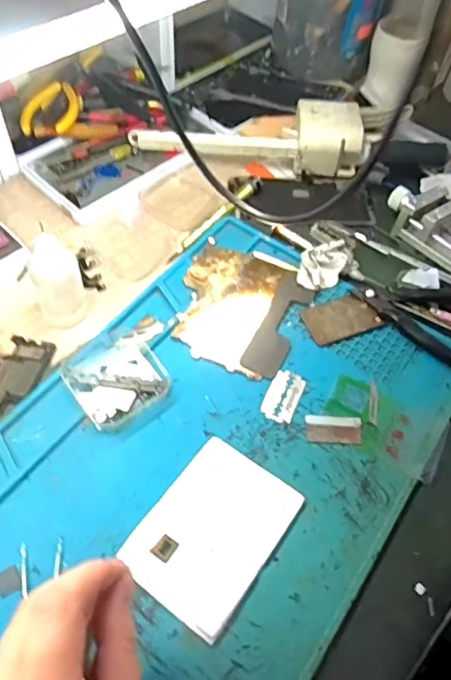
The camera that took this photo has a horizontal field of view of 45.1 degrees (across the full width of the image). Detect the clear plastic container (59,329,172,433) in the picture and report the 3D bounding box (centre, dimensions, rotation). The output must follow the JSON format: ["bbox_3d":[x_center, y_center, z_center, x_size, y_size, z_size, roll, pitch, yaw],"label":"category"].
[{"bbox_3d":[-0.079,0.023,0.389,0.063,0.019,0.073,-33,64,-24],"label":"clear plastic container"}]

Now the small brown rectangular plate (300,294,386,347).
[{"bbox_3d":[0.095,-0.019,0.441,0.058,0.005,0.035,-16,59,-15],"label":"small brown rectangular plate"}]

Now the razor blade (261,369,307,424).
[{"bbox_3d":[0.042,0.041,0.397,0.024,0.004,0.042,22,57,10],"label":"razor blade"}]

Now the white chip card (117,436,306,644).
[{"bbox_3d":[-0.008,0.118,0.338,0.074,0.006,0.100,33,60,17],"label":"white chip card"}]

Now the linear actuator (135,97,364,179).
[{"bbox_3d":[0.020,-0.193,0.523,0.215,0.052,0.063,-1,56,-5],"label":"linear actuator"}]

